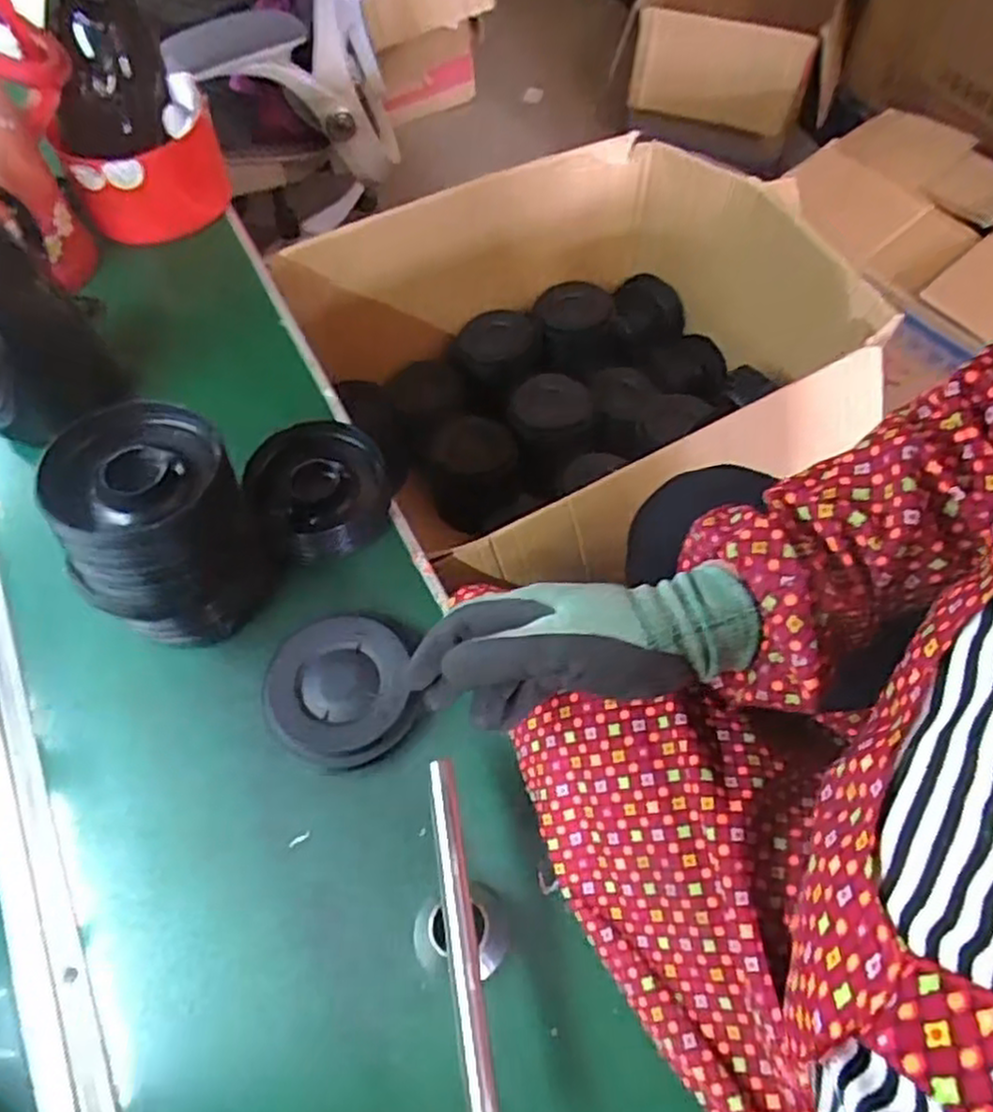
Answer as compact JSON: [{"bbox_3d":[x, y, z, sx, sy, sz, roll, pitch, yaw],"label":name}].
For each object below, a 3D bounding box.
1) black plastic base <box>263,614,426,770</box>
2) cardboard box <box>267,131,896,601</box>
[{"bbox_3d":[-0.120,0.101,0.577,0.110,0.018,0.118,-1,60,1],"label":"black plastic base"},{"bbox_3d":[0.125,-0.236,0.994,0.625,0.305,0.553,-26,63,-13],"label":"cardboard box"}]

